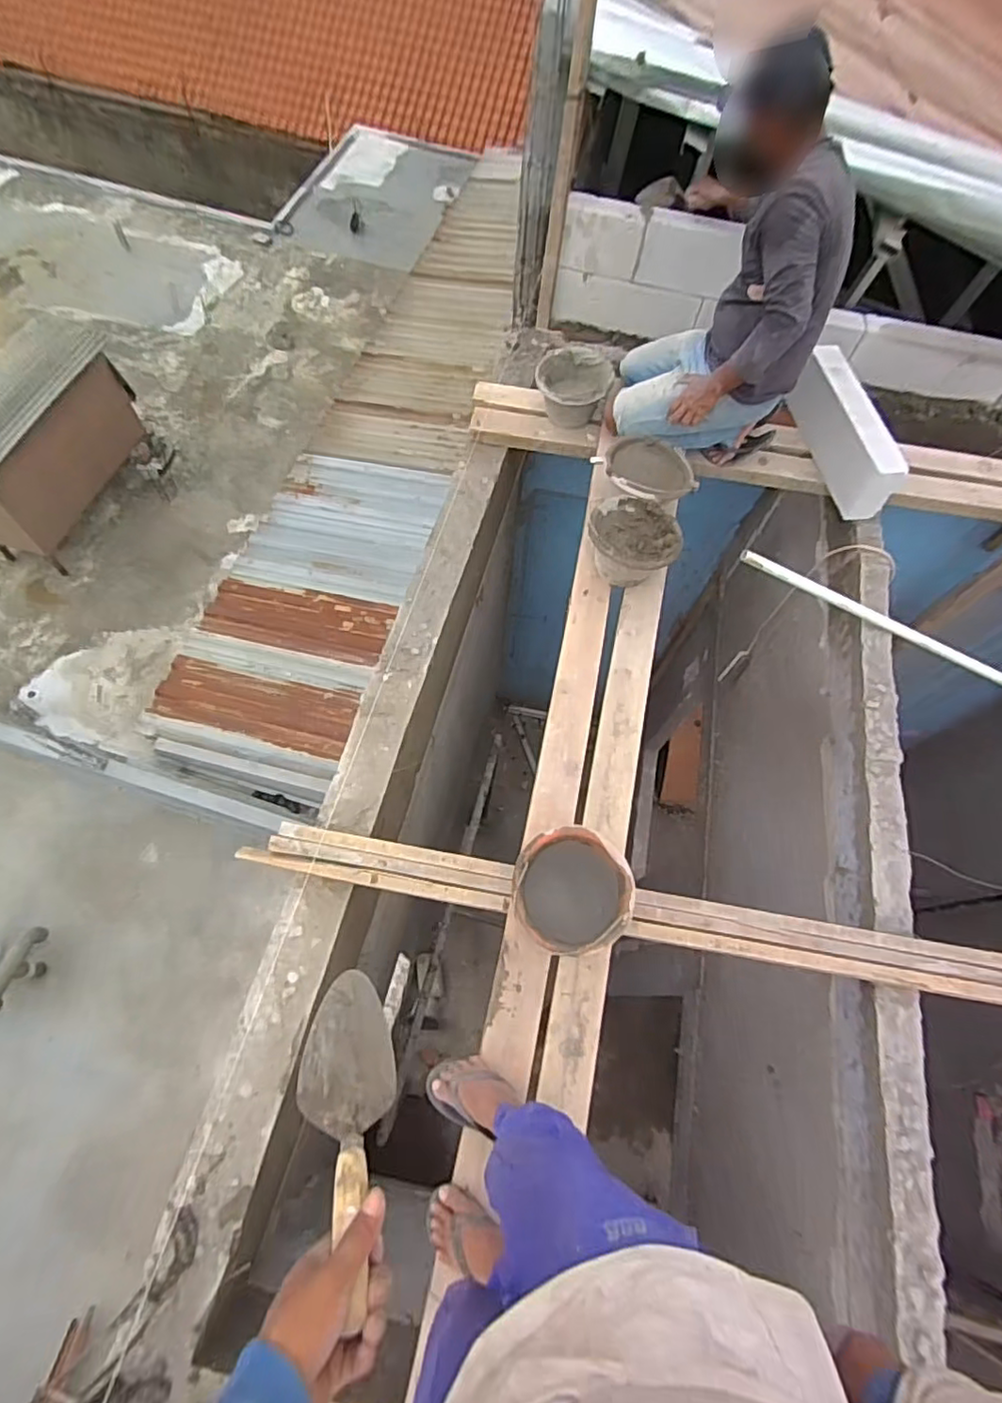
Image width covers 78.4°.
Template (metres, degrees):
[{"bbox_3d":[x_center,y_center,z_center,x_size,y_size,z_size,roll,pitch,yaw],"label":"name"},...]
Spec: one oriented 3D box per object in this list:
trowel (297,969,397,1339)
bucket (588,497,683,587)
[{"bbox_3d":[-0.146,0.398,0.582,0.089,0.066,0.273,-12,30,-7],"label":"trowel"},{"bbox_3d":[0.356,-0.434,1.697,0.239,0.142,0.221,-3,65,-6],"label":"bucket"}]

